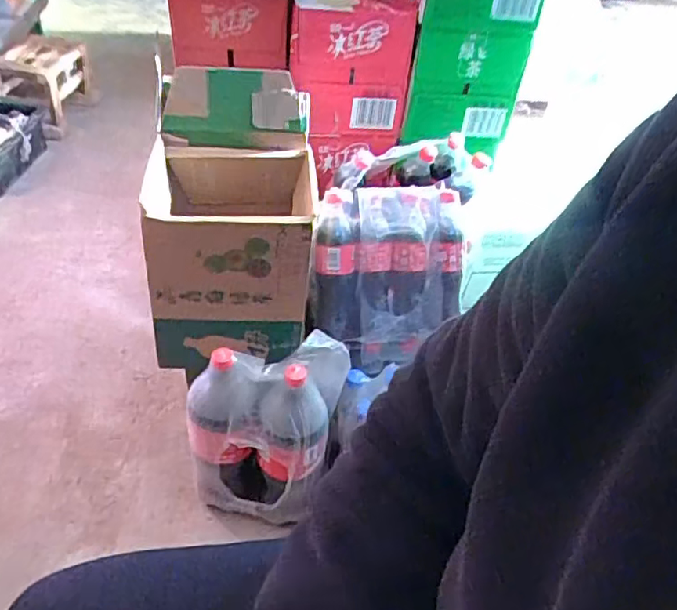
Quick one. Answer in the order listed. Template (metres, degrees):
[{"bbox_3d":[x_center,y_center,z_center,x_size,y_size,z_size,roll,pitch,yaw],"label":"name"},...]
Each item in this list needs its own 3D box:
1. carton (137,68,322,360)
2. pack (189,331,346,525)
[{"bbox_3d":[-0.159,-0.123,0.896,0.244,0.351,0.240,-2,42,-10],"label":"carton"},{"bbox_3d":[-0.115,0.201,0.923,0.209,0.351,0.121,9,41,2],"label":"pack"}]

